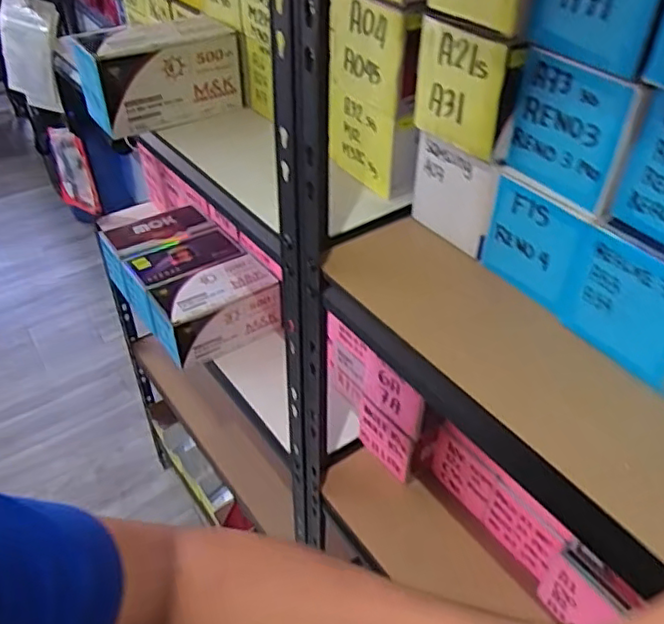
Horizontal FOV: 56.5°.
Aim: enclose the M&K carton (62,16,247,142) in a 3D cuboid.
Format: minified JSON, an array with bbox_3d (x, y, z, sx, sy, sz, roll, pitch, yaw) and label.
[{"bbox_3d":[-0.209,-0.288,0.752,0.186,0.103,0.077,-27,49,-29],"label":"M&K carton"}]

